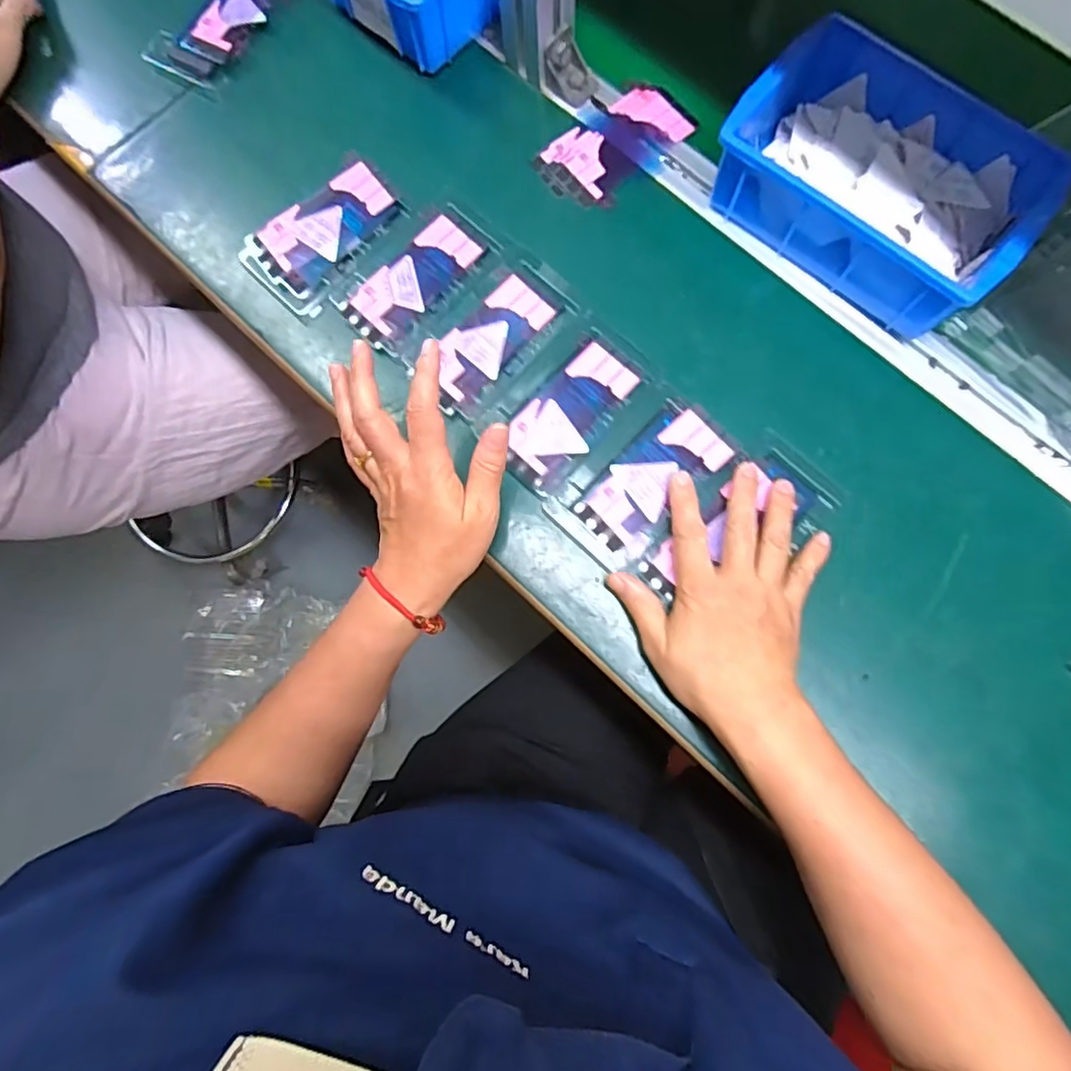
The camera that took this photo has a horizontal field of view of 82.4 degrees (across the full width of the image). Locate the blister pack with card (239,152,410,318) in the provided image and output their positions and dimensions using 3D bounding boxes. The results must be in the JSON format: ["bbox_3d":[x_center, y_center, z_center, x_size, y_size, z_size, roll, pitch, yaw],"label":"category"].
[{"bbox_3d":[-0.158,-0.230,0.462,0.069,0.010,0.118,41,82,8],"label":"blister pack with card"}]

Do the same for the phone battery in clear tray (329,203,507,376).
[{"bbox_3d":[-0.087,-0.193,0.455,0.078,0.004,0.120,40,85,8],"label":"phone battery in clear tray"}]

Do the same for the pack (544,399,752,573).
[{"bbox_3d":[0.077,-0.035,0.419,0.122,0.006,0.068,-41,82,-4],"label":"pack"}]

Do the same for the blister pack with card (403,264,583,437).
[{"bbox_3d":[-0.030,-0.142,0.444,0.070,0.008,0.121,38,85,8],"label":"blister pack with card"}]

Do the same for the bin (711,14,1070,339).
[{"bbox_3d":[0.240,-0.250,0.428,0.200,0.060,0.136,38,85,7],"label":"bin"}]

